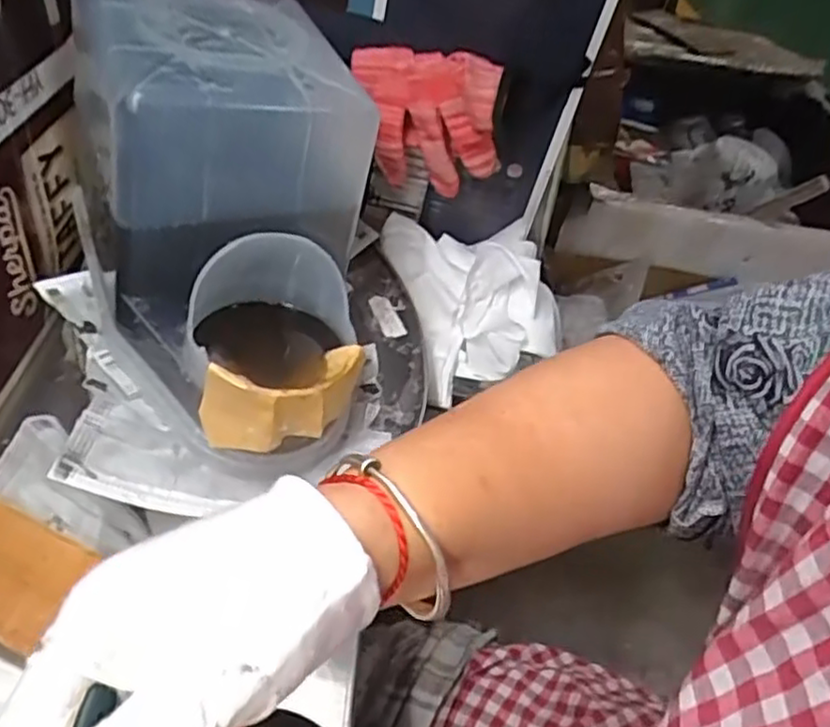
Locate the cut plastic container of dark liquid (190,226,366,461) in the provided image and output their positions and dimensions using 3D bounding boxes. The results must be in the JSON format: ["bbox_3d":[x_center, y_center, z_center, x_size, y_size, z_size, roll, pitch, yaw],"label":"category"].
[{"bbox_3d":[-0.071,-0.005,0.364,0.086,0.096,0.095,-3,42,-10],"label":"cut plastic container of dark liquid"}]

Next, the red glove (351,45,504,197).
[{"bbox_3d":[0.007,-0.165,0.480,0.099,0.085,0.034,8,41,2],"label":"red glove"}]

